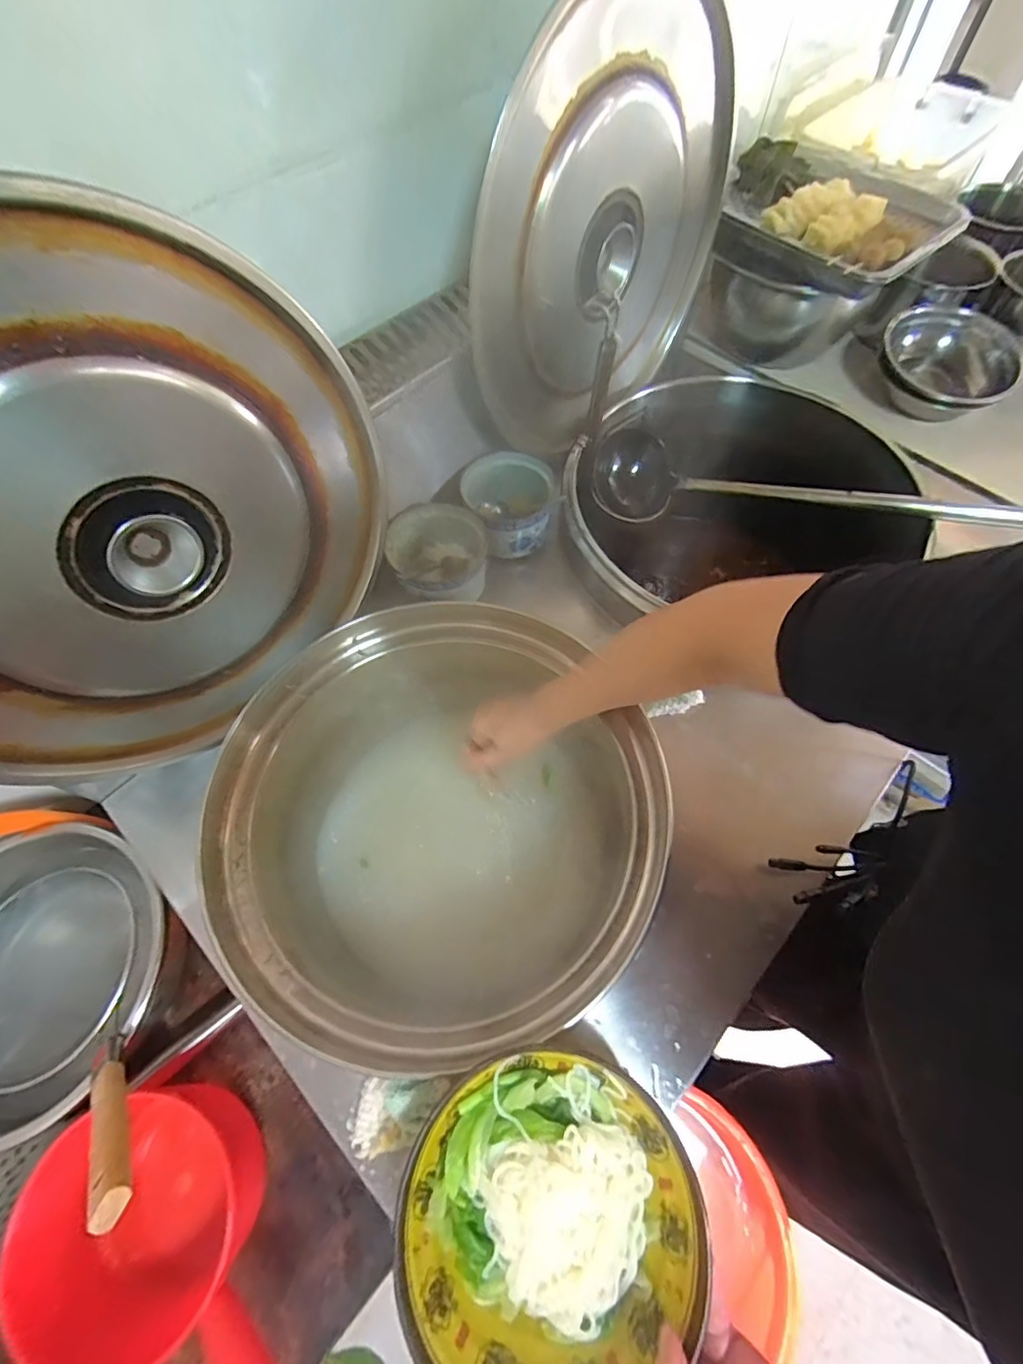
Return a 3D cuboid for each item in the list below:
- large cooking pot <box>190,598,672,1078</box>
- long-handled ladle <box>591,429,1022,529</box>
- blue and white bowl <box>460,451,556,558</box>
[{"bbox_3d":[-0.077,0.169,0.650,0.451,0.254,0.441,-2,63,-1],"label":"large cooking pot"},{"bbox_3d":[0.408,-0.256,0.736,0.596,0.126,0.085,15,64,8],"label":"long-handled ladle"},{"bbox_3d":[0.002,-0.232,0.711,0.103,0.087,0.111,0,63,0],"label":"blue and white bowl"}]

